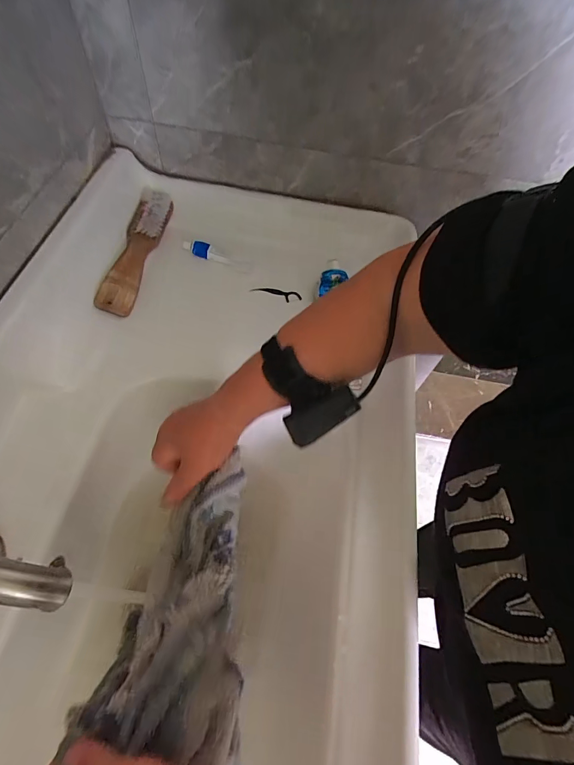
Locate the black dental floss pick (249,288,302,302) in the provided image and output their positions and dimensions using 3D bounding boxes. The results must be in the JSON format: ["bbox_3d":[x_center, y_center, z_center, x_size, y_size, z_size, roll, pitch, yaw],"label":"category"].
[{"bbox_3d":[-0.016,-0.127,0.542,0.073,0.004,0.016,9,85,1],"label":"black dental floss pick"}]

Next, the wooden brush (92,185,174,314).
[{"bbox_3d":[-0.205,-0.184,0.519,0.045,0.022,0.207,24,67,-24],"label":"wooden brush"}]

